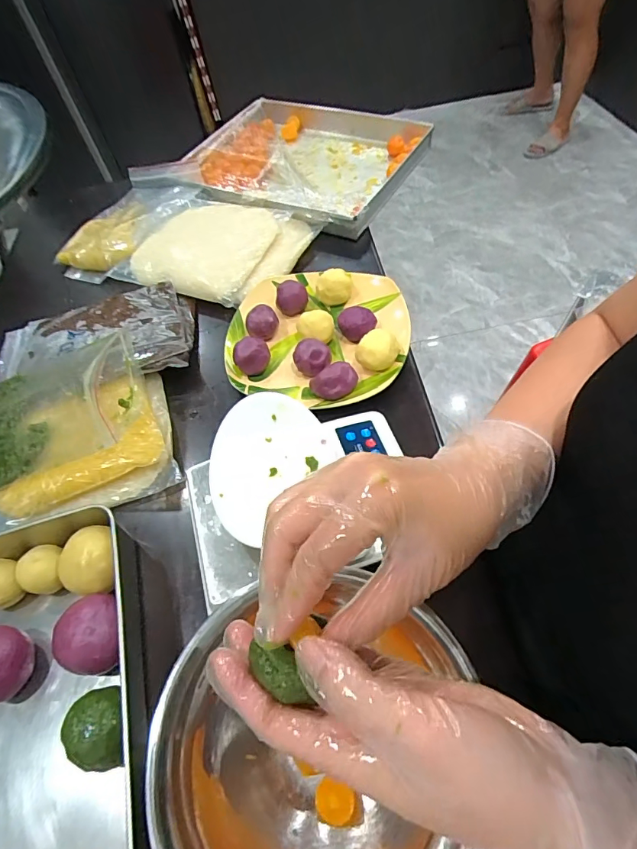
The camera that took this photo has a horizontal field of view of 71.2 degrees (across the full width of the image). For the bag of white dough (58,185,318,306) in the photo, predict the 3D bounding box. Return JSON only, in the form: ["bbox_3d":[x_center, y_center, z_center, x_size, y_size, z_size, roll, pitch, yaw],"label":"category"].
[{"bbox_3d":[-0.211,-0.281,0.678,0.385,0.043,0.218,21,63,20],"label":"bag of white dough"}]

